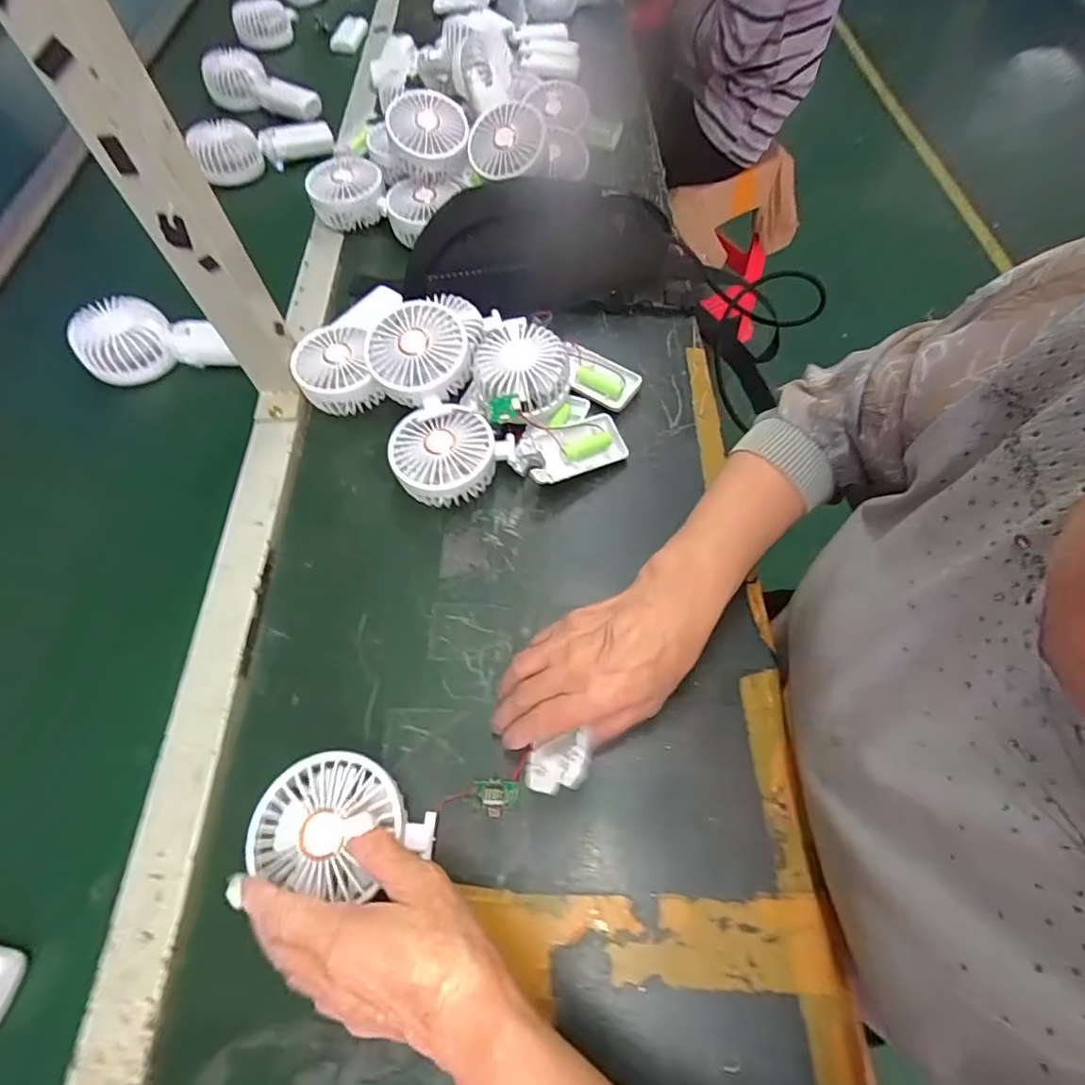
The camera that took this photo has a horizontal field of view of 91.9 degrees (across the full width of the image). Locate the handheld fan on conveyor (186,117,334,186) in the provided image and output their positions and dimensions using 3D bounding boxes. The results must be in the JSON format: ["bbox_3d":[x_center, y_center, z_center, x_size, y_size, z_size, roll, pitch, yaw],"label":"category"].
[{"bbox_3d":[-0.368,-0.533,0.704,0.168,0.049,0.057,-20,64,-10],"label":"handheld fan on conveyor"}]

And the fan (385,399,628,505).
[{"bbox_3d":[-0.029,-0.082,0.462,0.197,0.045,0.083,-8,63,-4],"label":"fan"}]

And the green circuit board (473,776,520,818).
[{"bbox_3d":[-0.031,0.166,0.344,0.030,0.021,0.023,6,63,3],"label":"green circuit board"}]

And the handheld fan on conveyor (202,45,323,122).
[{"bbox_3d":[-0.415,-0.668,0.771,0.168,0.054,0.055,22,65,11],"label":"handheld fan on conveyor"}]

